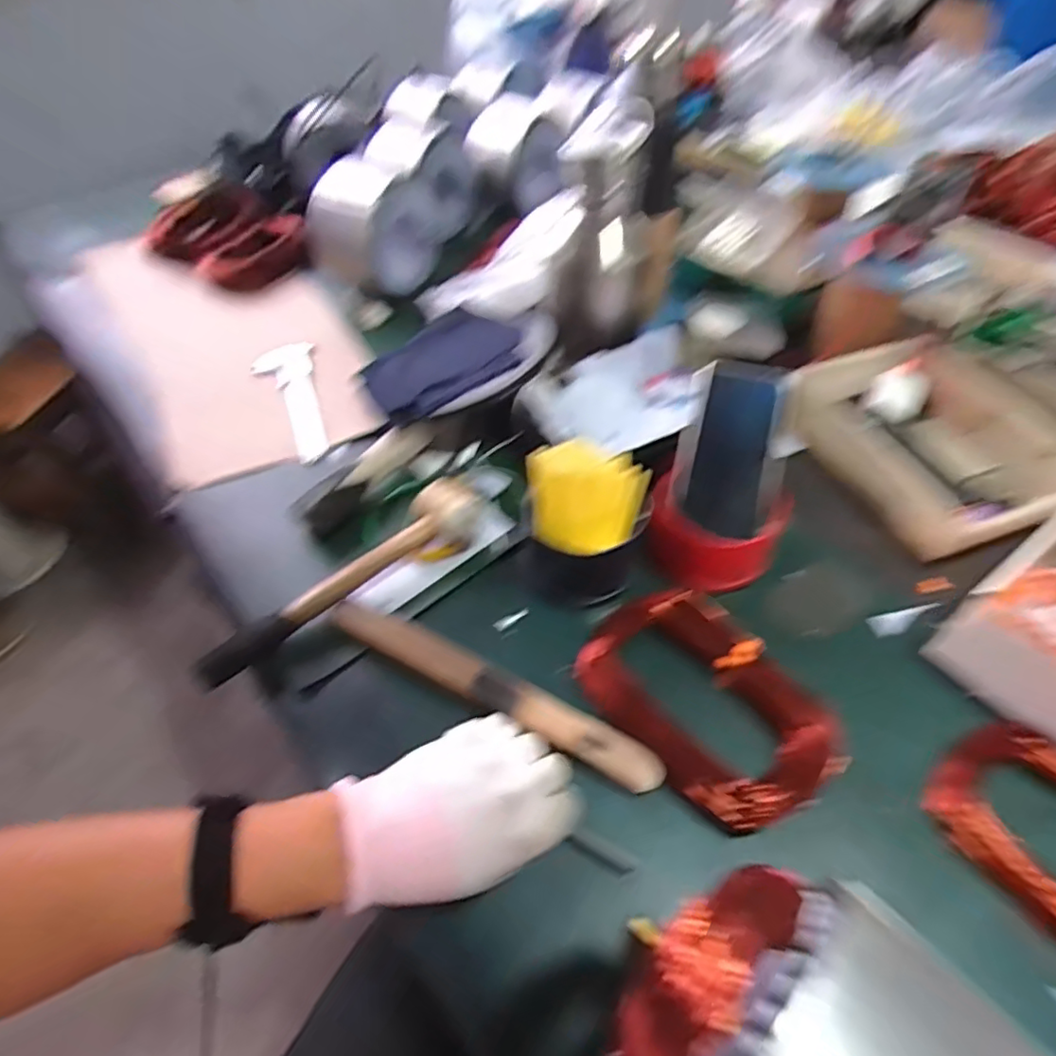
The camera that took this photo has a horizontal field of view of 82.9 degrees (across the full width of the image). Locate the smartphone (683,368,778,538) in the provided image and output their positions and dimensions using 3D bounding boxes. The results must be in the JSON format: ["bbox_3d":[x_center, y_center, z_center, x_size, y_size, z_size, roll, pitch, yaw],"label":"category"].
[{"bbox_3d":[0.177,-0.063,0.521,0.060,0.005,0.137,14,87,-2],"label":"smartphone"}]

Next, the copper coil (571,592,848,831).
[{"bbox_3d":[0.129,0.124,0.440,0.124,0.036,0.182,-36,57,-25],"label":"copper coil"}]

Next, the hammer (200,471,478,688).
[{"bbox_3d":[-0.146,0.046,0.502,0.257,0.048,0.063,-38,58,-26],"label":"hammer"}]

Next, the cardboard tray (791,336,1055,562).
[{"bbox_3d":[0.432,-0.095,0.615,0.241,0.066,0.241,-18,51,-13],"label":"cardboard tray"}]

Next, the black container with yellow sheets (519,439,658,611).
[{"bbox_3d":[0.048,-0.005,0.509,0.104,0.088,0.102,7,50,8],"label":"black container with yellow sheets"}]

